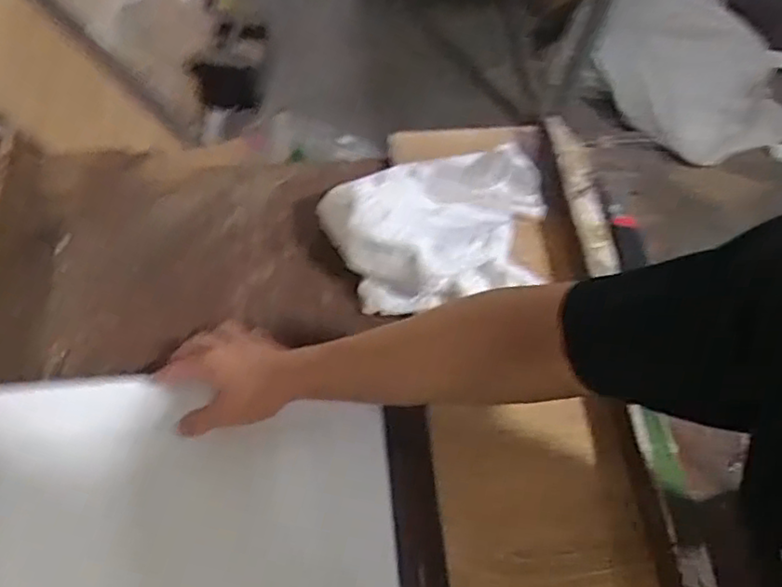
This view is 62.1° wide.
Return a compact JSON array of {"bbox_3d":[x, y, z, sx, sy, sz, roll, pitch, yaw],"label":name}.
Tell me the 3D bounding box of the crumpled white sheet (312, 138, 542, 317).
[{"bbox_3d":[0.055,-0.072,0.702,0.247,0.077,0.165,-7,63,-7],"label":"crumpled white sheet"}]

